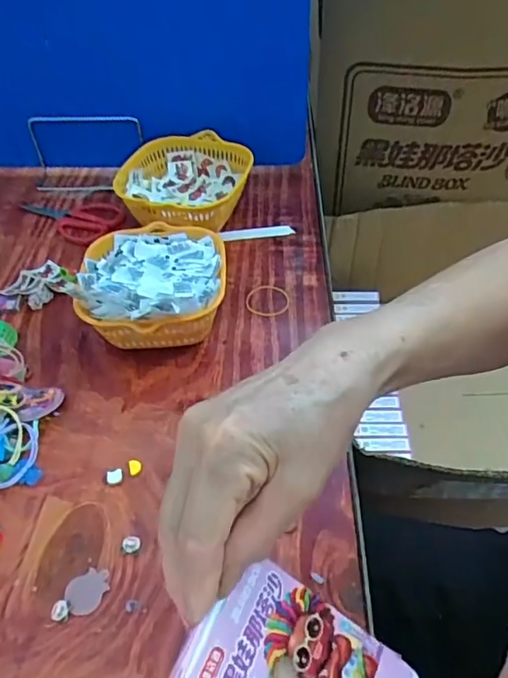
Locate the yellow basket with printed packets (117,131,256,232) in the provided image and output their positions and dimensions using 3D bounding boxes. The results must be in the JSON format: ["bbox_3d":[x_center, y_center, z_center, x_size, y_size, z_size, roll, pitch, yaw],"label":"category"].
[{"bbox_3d":[-0.084,-0.177,0.643,0.153,0.065,0.152,5,48,7],"label":"yellow basket with printed packets"}]

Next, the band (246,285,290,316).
[{"bbox_3d":[0.014,-0.041,0.560,0.045,0.004,0.042,-1,51,-2],"label":"band"}]

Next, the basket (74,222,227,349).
[{"bbox_3d":[-0.094,-0.049,0.513,0.131,0.084,0.141,-3,48,0],"label":"basket"}]

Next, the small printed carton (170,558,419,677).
[{"bbox_3d":[0.027,0.156,0.248,0.123,0.009,0.065,34,50,-11],"label":"small printed carton"}]

